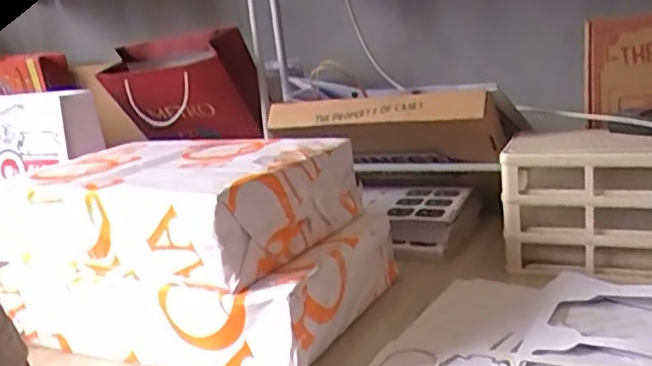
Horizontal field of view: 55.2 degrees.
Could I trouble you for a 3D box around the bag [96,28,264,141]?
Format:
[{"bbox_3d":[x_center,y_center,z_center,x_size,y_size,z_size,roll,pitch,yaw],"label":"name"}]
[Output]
[{"bbox_3d":[-0.303,-0.196,1.319,0.320,0.215,0.065,-4,14,12],"label":"bag"}]

